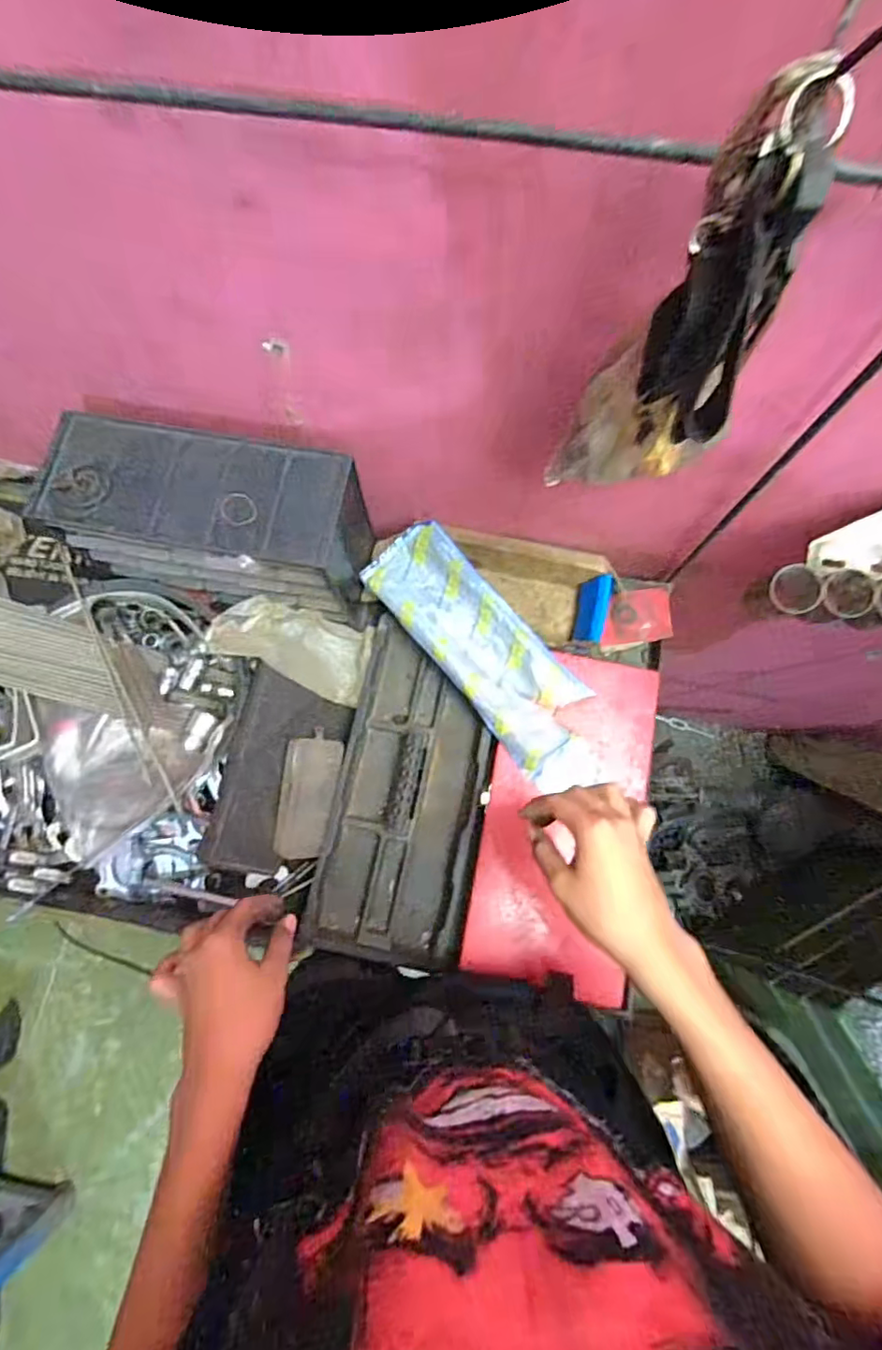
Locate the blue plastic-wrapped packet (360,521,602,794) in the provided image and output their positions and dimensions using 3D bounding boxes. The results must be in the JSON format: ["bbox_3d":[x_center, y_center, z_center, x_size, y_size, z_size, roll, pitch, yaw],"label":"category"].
[{"bbox_3d":[0.058,-0.021,0.661,0.111,0.026,0.339,-38,88,-8],"label":"blue plastic-wrapped packet"}]

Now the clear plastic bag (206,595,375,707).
[{"bbox_3d":[-0.171,-0.034,0.679,0.183,0.050,0.093,21,74,-34],"label":"clear plastic bag"}]

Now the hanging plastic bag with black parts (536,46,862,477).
[{"bbox_3d":[0.123,-0.175,0.319,0.091,0.230,0.067,30,78,7],"label":"hanging plastic bag with black parts"}]

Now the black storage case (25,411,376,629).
[{"bbox_3d":[-0.241,-0.159,0.627,0.297,0.161,0.136,7,76,2],"label":"black storage case"}]

